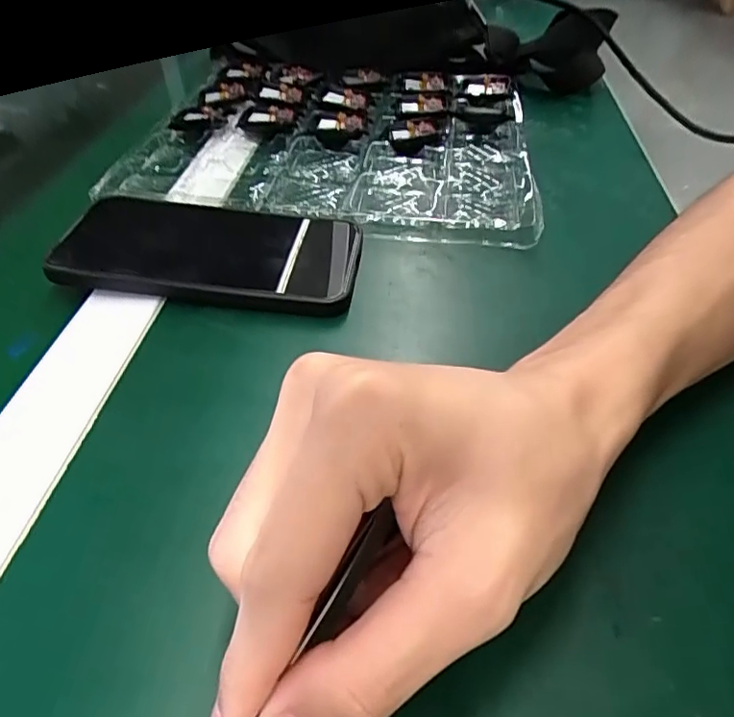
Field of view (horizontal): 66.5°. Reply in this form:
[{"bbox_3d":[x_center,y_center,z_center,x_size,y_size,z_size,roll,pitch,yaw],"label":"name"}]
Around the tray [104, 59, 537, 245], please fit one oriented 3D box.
[{"bbox_3d":[-0.023,-0.178,0.432,0.289,0.017,0.260,6,45,3],"label":"tray"}]

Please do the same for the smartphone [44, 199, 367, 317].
[{"bbox_3d":[-0.085,-0.062,0.315,0.158,0.013,0.083,5,45,1],"label":"smartphone"}]

